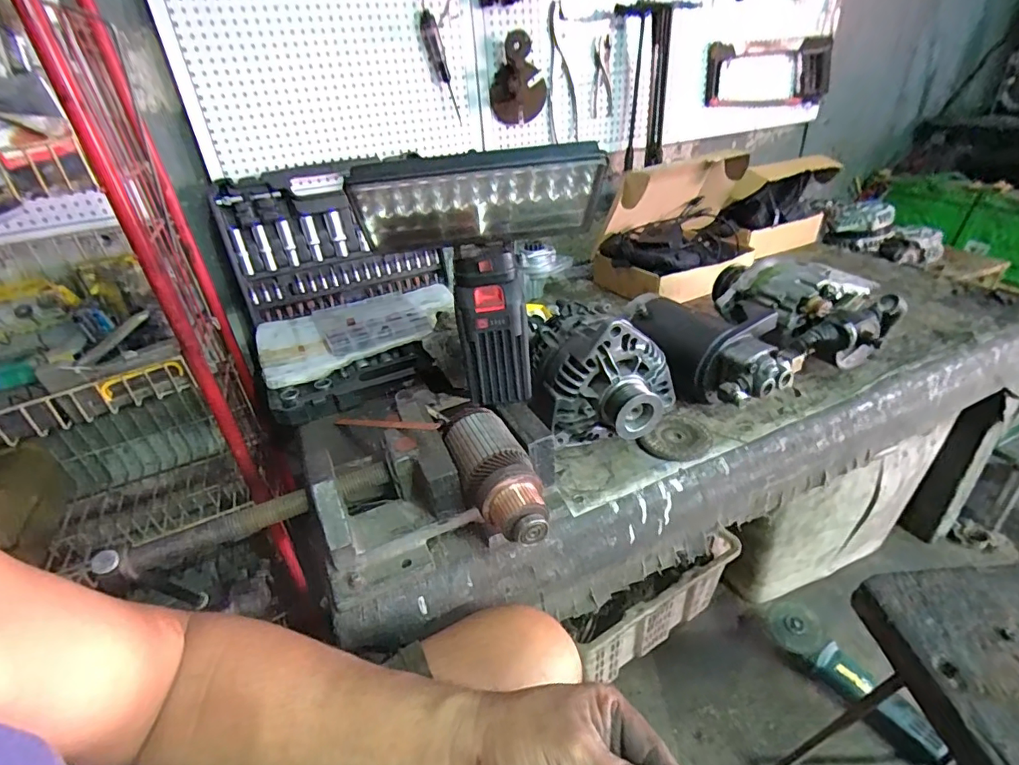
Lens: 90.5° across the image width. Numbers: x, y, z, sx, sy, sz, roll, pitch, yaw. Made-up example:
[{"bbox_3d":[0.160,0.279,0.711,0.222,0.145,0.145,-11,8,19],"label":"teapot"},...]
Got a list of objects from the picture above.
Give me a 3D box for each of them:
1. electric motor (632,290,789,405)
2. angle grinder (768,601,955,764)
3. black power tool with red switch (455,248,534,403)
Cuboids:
[{"bbox_3d":[0.286,-0.043,0.736,0.138,0.116,0.249,-16,34,-18],"label":"electric motor"},{"bbox_3d":[0.588,0.516,0.876,0.076,0.069,0.300,-24,51,-28],"label":"angle grinder"},{"bbox_3d":[-0.018,-0.057,0.559,0.073,0.164,0.047,-6,32,-2],"label":"black power tool with red switch"}]

